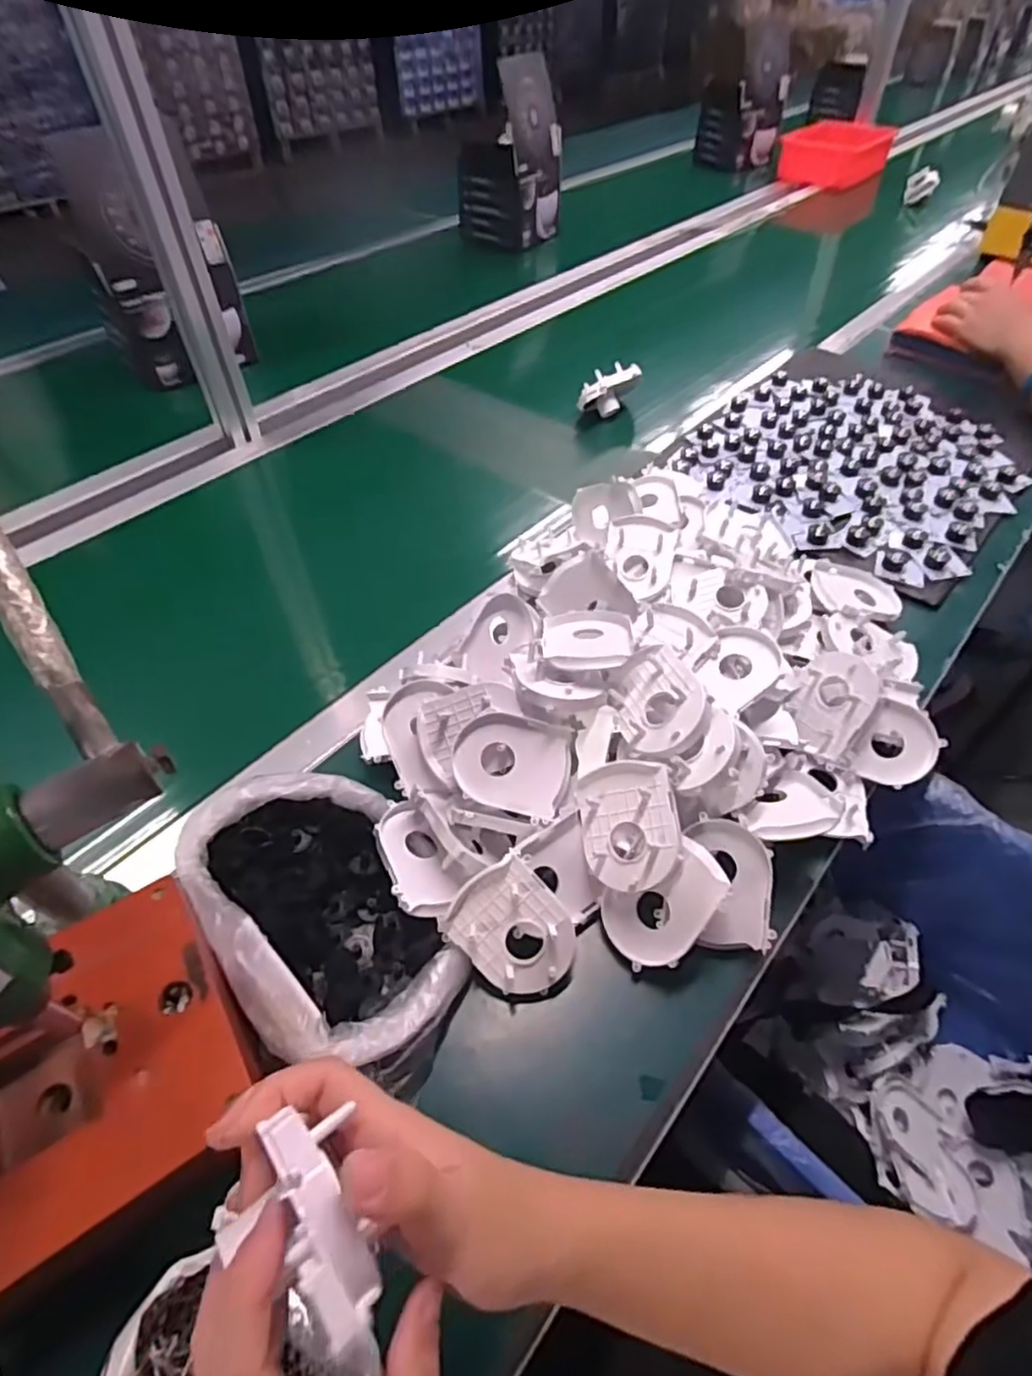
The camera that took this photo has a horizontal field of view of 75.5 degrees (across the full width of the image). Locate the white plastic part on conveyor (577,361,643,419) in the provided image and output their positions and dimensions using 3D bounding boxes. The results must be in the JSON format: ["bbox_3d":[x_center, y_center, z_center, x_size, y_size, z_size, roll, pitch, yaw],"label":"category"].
[{"bbox_3d":[0.121,-0.396,0.893,0.085,0.053,0.040,-25,54,-20],"label":"white plastic part on conveyor"}]

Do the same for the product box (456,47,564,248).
[{"bbox_3d":[-0.016,-1.027,1.308,0.146,0.281,0.159,26,54,21],"label":"product box"}]

